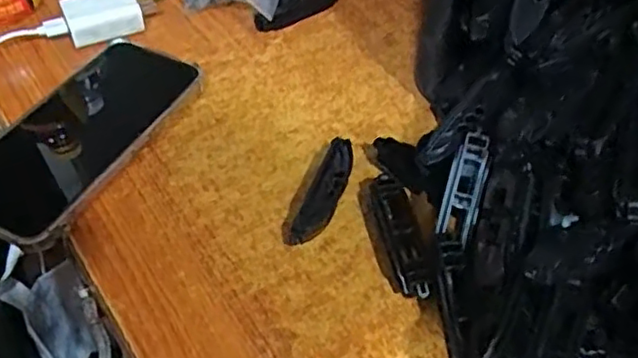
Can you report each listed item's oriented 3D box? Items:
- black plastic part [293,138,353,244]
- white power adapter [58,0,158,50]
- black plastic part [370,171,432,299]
[{"bbox_3d":[0.004,0.008,0.379,0.017,0.015,0.074,16,50,14],"label":"black plastic part"},{"bbox_3d":[-0.157,-0.125,0.485,0.067,0.027,0.042,-18,51,-16],"label":"white power adapter"},{"bbox_3d":[0.046,0.033,0.354,0.019,0.021,0.076,-9,49,-8],"label":"black plastic part"}]

